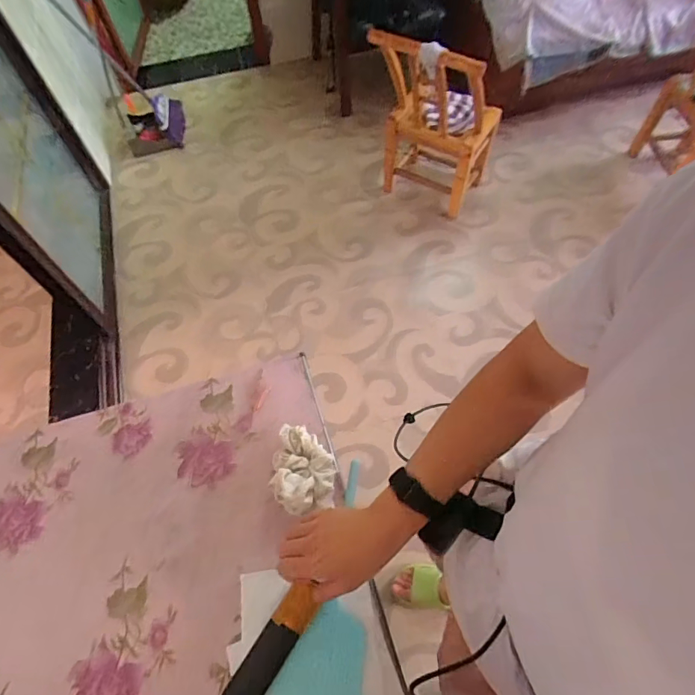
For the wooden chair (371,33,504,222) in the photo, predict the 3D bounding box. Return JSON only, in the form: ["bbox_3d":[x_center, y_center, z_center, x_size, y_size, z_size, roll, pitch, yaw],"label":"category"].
[{"bbox_3d":[0.345,-0.880,1.732,0.424,0.701,0.460,19,63,13],"label":"wooden chair"}]

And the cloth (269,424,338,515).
[{"bbox_3d":[-0.058,0.161,0.591,0.082,0.042,0.118,-13,60,-5],"label":"cloth"}]

